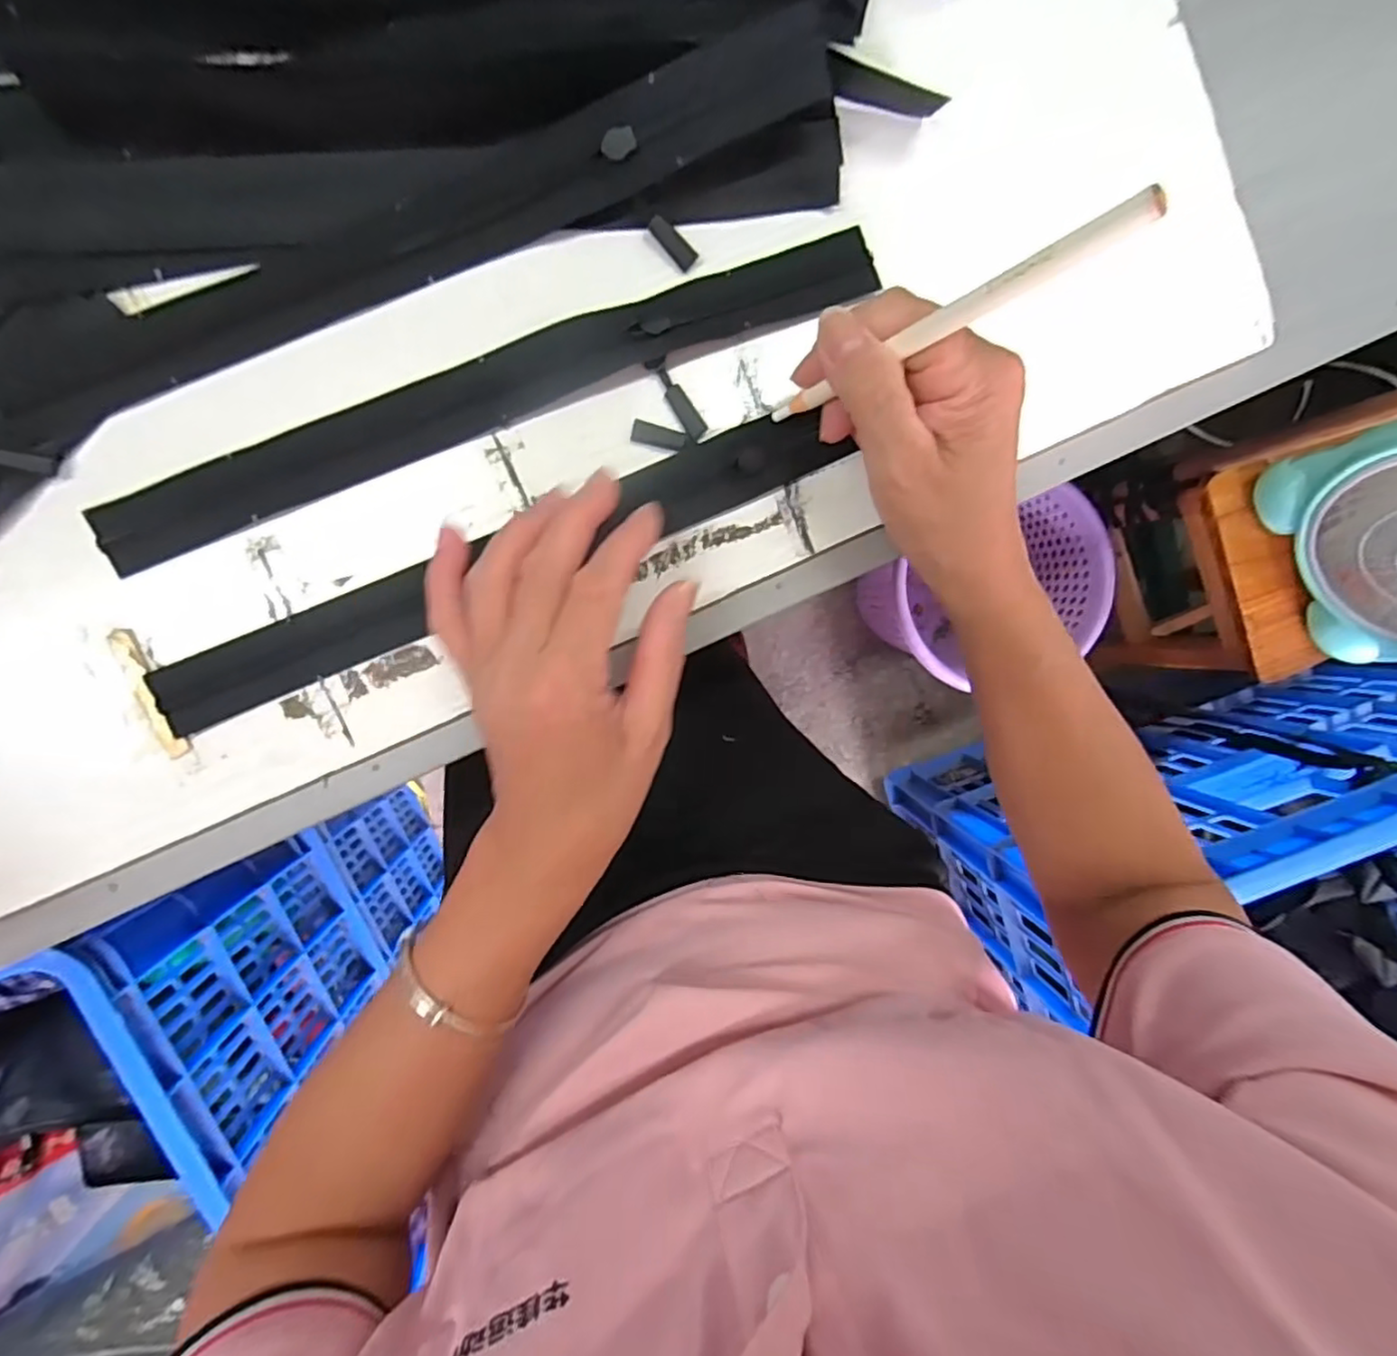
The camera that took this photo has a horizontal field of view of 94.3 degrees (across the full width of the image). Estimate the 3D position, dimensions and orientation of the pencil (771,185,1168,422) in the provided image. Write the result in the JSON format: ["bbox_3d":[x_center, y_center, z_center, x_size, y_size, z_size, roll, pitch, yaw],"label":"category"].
[{"bbox_3d":[0.079,-0.121,0.228,0.008,0.145,0.009,-24,100,-36],"label":"pencil"}]

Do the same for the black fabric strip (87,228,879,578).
[{"bbox_3d":[-0.089,-0.125,0.284,0.352,0.008,0.029,-22,93,-2],"label":"black fabric strip"}]

